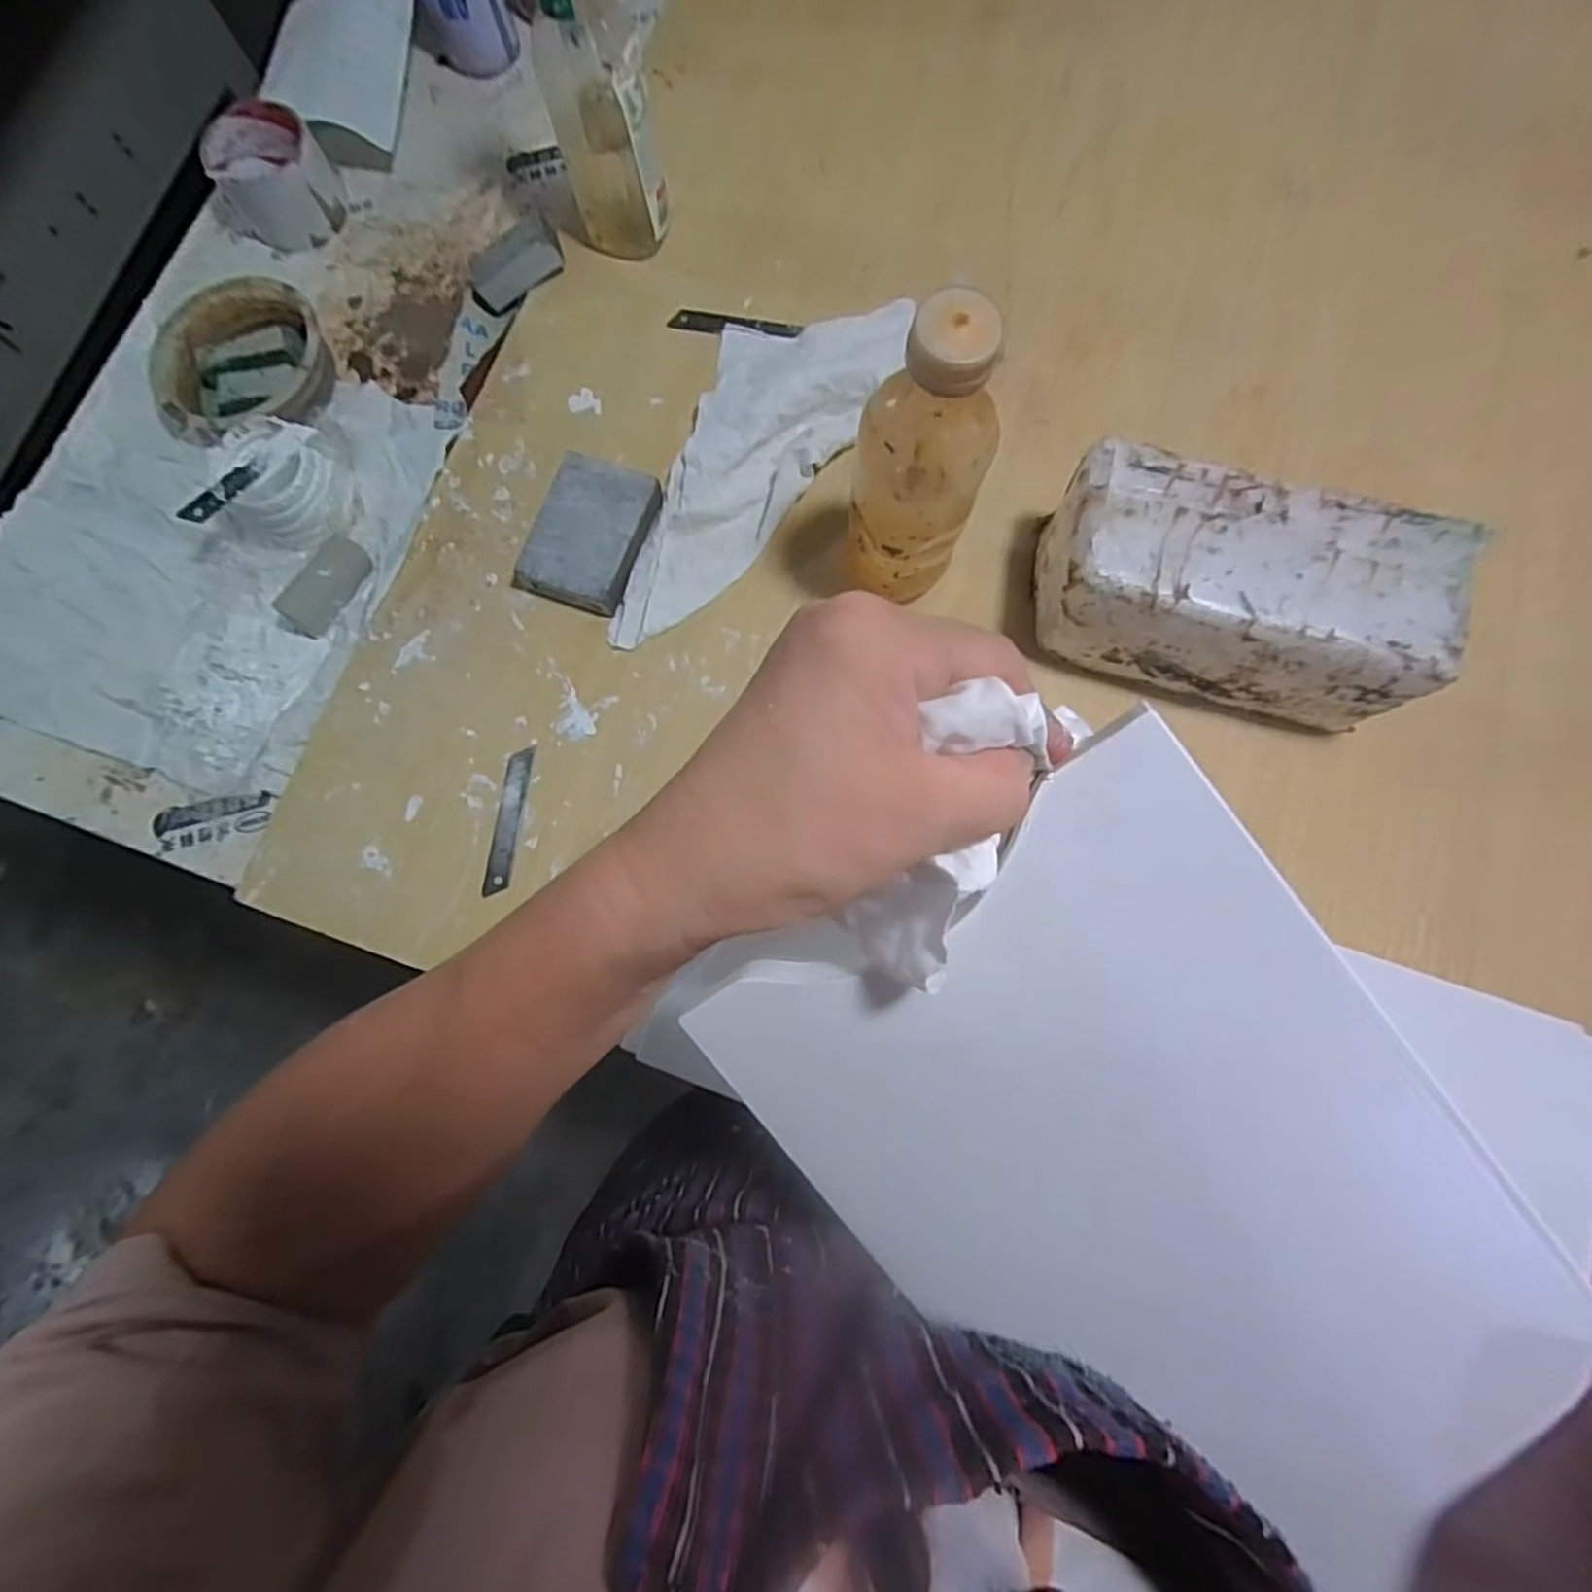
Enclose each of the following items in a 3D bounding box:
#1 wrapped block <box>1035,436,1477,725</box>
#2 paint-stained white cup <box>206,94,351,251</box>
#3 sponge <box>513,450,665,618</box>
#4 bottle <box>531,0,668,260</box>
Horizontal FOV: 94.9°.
[{"bbox_3d":[0.255,-0.121,0.446,0.217,0.103,0.099,16,80,5],"label":"wrapped block"},{"bbox_3d":[-0.415,-0.490,0.579,0.088,0.058,0.088,-39,81,-6],"label":"paint-stained white cup"},{"bbox_3d":[-0.141,-0.180,0.504,0.074,0.028,0.098,22,80,5],"label":"sponge"},{"bbox_3d":[-0.129,-0.447,0.490,0.064,0.164,0.051,-14,79,-2],"label":"bottle"}]

